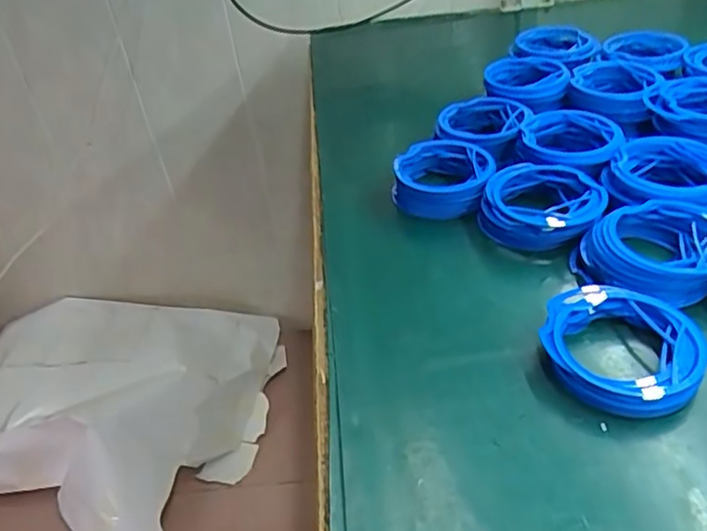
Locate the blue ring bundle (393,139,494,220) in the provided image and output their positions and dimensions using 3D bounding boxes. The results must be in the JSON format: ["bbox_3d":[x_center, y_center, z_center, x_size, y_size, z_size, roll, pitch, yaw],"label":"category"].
[{"bbox_3d":[0.088,-0.085,0.613,0.093,0.046,0.091,7,40,17],"label":"blue ring bundle"}]

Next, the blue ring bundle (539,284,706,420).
[{"bbox_3d":[0.185,0.057,0.426,0.102,0.027,0.100,-4,38,3],"label":"blue ring bundle"}]

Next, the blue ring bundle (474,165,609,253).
[{"bbox_3d":[0.169,-0.051,0.557,0.106,0.042,0.091,8,40,18],"label":"blue ring bundle"}]

